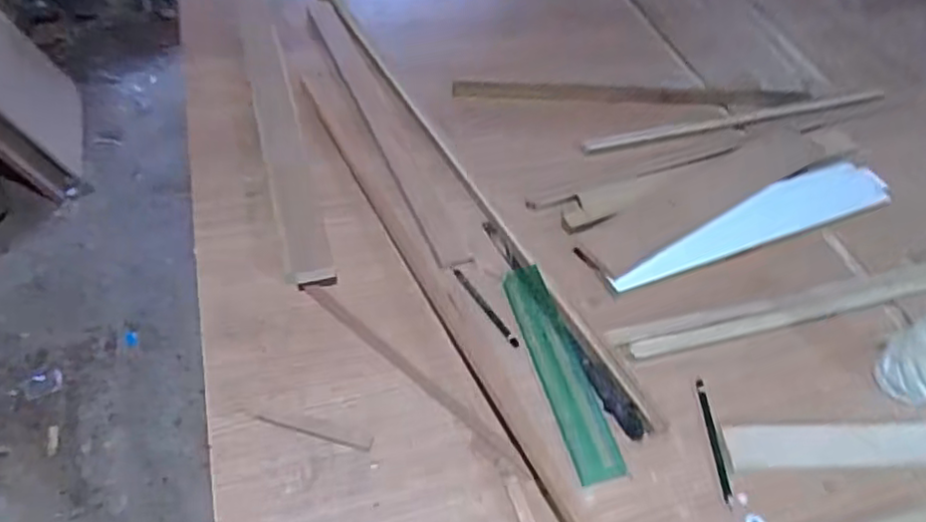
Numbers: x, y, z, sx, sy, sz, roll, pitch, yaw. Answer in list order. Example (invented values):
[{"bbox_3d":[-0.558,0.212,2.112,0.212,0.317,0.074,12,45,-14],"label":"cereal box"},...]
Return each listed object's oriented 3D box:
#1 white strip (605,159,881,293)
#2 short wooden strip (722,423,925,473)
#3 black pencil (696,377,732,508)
[{"bbox_3d":[0.369,-0.046,0.849,0.443,0.018,0.081,-20,53,-20],"label":"white strip"},{"bbox_3d":[0.375,0.185,0.671,0.230,0.008,0.048,0,50,-6],"label":"short wooden strip"},{"bbox_3d":[0.250,0.178,0.665,0.009,0.008,0.130,4,51,-5],"label":"black pencil"}]

